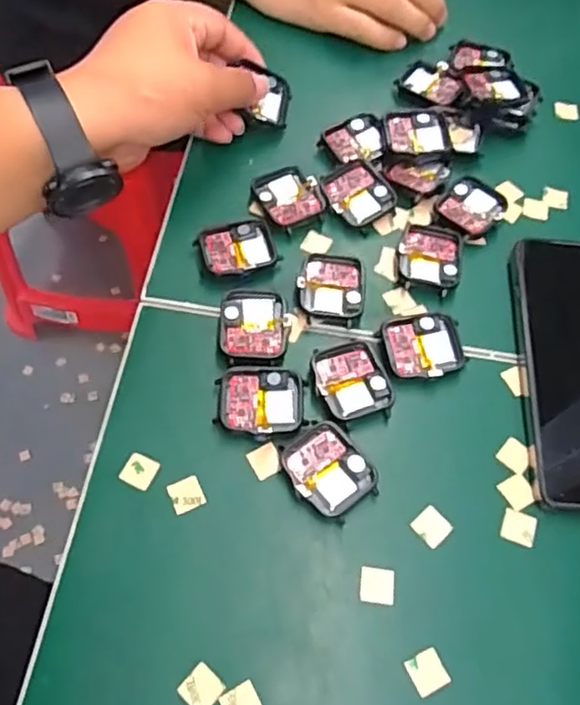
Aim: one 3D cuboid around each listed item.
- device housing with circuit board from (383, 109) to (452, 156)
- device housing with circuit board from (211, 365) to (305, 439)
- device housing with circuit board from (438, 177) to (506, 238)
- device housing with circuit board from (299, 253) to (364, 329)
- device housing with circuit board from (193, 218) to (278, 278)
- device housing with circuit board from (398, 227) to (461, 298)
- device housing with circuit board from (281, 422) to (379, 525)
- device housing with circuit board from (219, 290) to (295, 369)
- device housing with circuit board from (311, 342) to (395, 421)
[{"bbox_3d":[0.084,-0.145,0.422,0.042,0.011,0.038,0,63,-4],"label":"device housing with circuit board"},{"bbox_3d":[-0.016,0.025,0.335,0.045,0.005,0.038,1,63,-4],"label":"device housing with circuit board"},{"bbox_3d":[0.116,-0.091,0.406,0.035,0.009,0.041,37,66,14],"label":"device housing with circuit board"},{"bbox_3d":[0.023,-0.038,0.370,0.036,0.008,0.045,7,63,-1],"label":"device housing with circuit board"},{"bbox_3d":[-0.030,-0.061,0.380,0.045,0.007,0.037,-16,65,-12],"label":"device housing with circuit board"},{"bbox_3d":[0.084,-0.057,0.383,0.037,0.005,0.044,10,64,5],"label":"device housing with circuit board"},{"bbox_3d":[0.020,0.059,0.320,0.037,0.010,0.045,-33,70,-19],"label":"device housing with circuit board"},{"bbox_3d":[-0.019,-0.014,0.354,0.039,0.006,0.046,-1,63,-5],"label":"device housing with circuit board"},{"bbox_3d":[0.033,0.015,0.344,0.037,0.007,0.041,-15,65,-12],"label":"device housing with circuit board"}]

